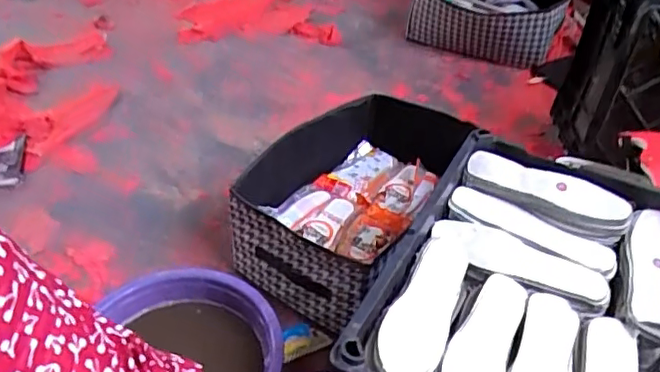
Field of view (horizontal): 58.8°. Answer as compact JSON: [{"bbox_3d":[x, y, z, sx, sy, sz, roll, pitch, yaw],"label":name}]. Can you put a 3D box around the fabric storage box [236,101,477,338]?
[{"bbox_3d":[0.025,0.010,1.054,0.317,0.164,0.444,21,44,20],"label":"fabric storage box"}]

